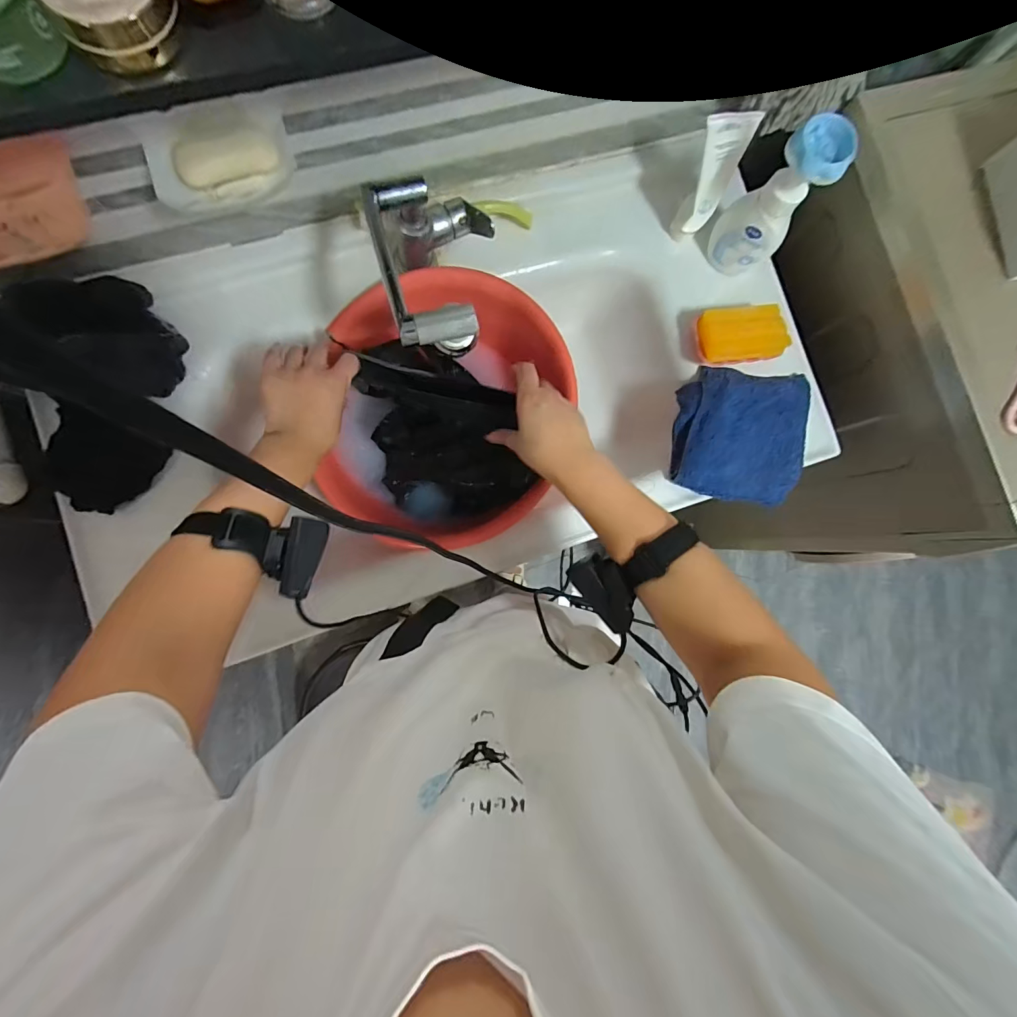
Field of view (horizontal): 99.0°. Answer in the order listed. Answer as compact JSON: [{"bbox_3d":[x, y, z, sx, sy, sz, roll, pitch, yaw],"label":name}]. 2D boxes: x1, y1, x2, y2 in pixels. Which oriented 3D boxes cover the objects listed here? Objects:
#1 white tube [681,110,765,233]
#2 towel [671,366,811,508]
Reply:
[{"bbox_3d":[0.260,-0.430,0.557,0.051,0.133,0.031,-1,66,-1],"label":"white tube"},{"bbox_3d":[0.327,-0.103,0.616,0.182,0.038,0.187,9,84,-5],"label":"towel"}]

